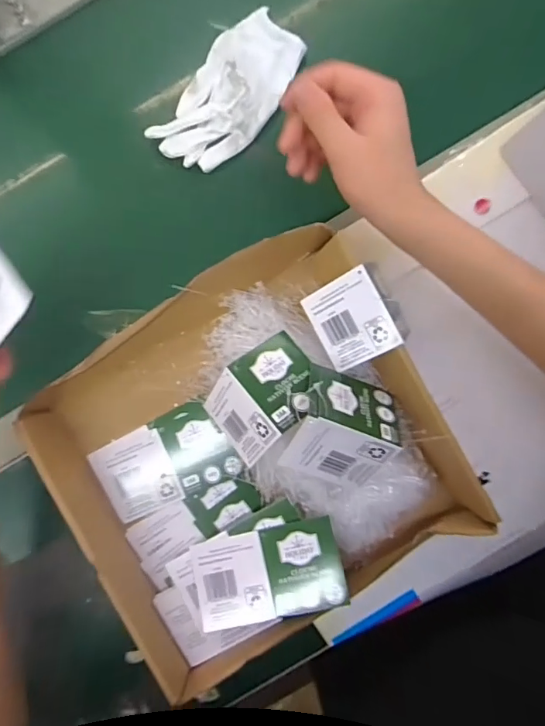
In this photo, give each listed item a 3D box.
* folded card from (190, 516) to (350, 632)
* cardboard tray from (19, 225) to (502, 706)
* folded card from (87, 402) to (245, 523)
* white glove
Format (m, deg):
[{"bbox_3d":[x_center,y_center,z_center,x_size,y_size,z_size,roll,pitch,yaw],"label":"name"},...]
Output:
[{"bbox_3d":[-0.004,0.177,0.381,0.124,0.004,0.069,-15,80,8],"label":"folded card"},{"bbox_3d":[-0.015,0.074,0.386,0.310,0.072,0.298,-29,89,2],"label":"cardboard tray"},{"bbox_3d":[-0.097,0.090,0.417,0.121,0.010,0.074,-25,89,1],"label":"folded card"},{"bbox_3d":[-0.038,-0.250,0.422,0.078,0.019,0.154,38,90,1],"label":"white glove"}]

